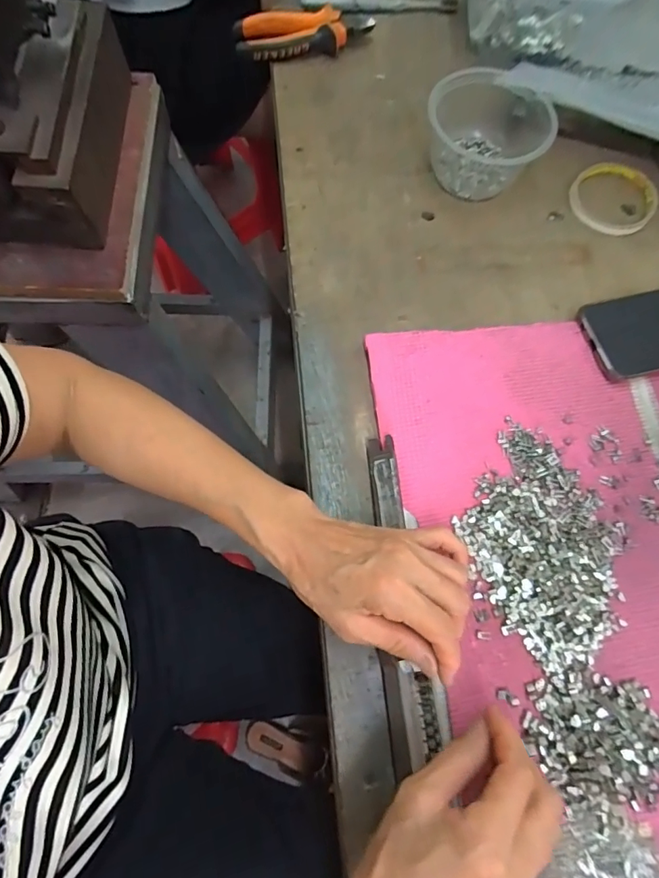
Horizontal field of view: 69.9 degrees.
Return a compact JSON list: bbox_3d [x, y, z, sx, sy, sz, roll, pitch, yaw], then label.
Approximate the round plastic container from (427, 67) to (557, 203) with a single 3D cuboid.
[{"bbox_3d":[0.152,-0.300,0.458,0.112,0.062,0.114,0,71,-1],"label":"round plastic container"}]

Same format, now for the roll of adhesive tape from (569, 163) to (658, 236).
[{"bbox_3d":[0.287,-0.245,0.476,0.082,0.011,0.088,0,71,-1],"label":"roll of adhesive tape"}]

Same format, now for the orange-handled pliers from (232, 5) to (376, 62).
[{"bbox_3d":[-0.027,-0.441,0.512,0.150,0.028,0.054,-9,72,-4],"label":"orange-handled pliers"}]

